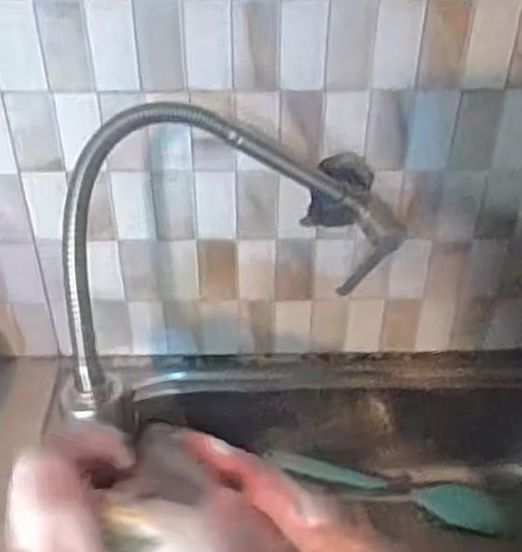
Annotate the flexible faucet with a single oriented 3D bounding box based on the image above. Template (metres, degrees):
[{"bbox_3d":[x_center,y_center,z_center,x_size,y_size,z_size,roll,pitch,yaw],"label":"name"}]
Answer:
[{"bbox_3d":[-0.008,-0.025,0.574,0.335,0.209,0.103,-19,42,-40],"label":"flexible faucet"}]

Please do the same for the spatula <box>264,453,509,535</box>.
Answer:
[{"bbox_3d":[0.139,0.230,0.822,0.254,0.035,0.044,12,42,14],"label":"spatula"}]

